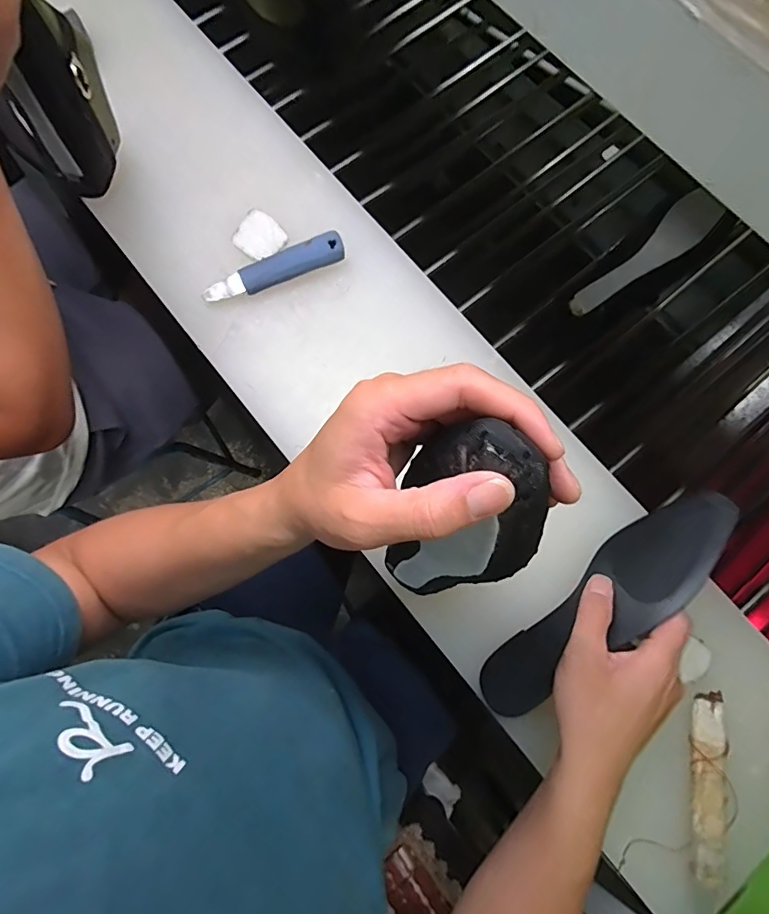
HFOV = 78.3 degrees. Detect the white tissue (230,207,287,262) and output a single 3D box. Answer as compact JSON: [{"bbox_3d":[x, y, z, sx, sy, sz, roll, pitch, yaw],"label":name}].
[{"bbox_3d":[-0.139,-0.245,0.524,0.055,0.008,0.049,41,80,10],"label":"white tissue"}]

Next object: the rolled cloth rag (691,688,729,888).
[{"bbox_3d":[0.275,0.276,0.398,0.029,0.013,0.141,10,77,3],"label":"rolled cloth rag"}]

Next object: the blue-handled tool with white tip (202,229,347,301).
[{"bbox_3d":[-0.117,-0.201,0.502,0.154,0.019,0.031,-22,77,-4],"label":"blue-handled tool with white tip"}]

